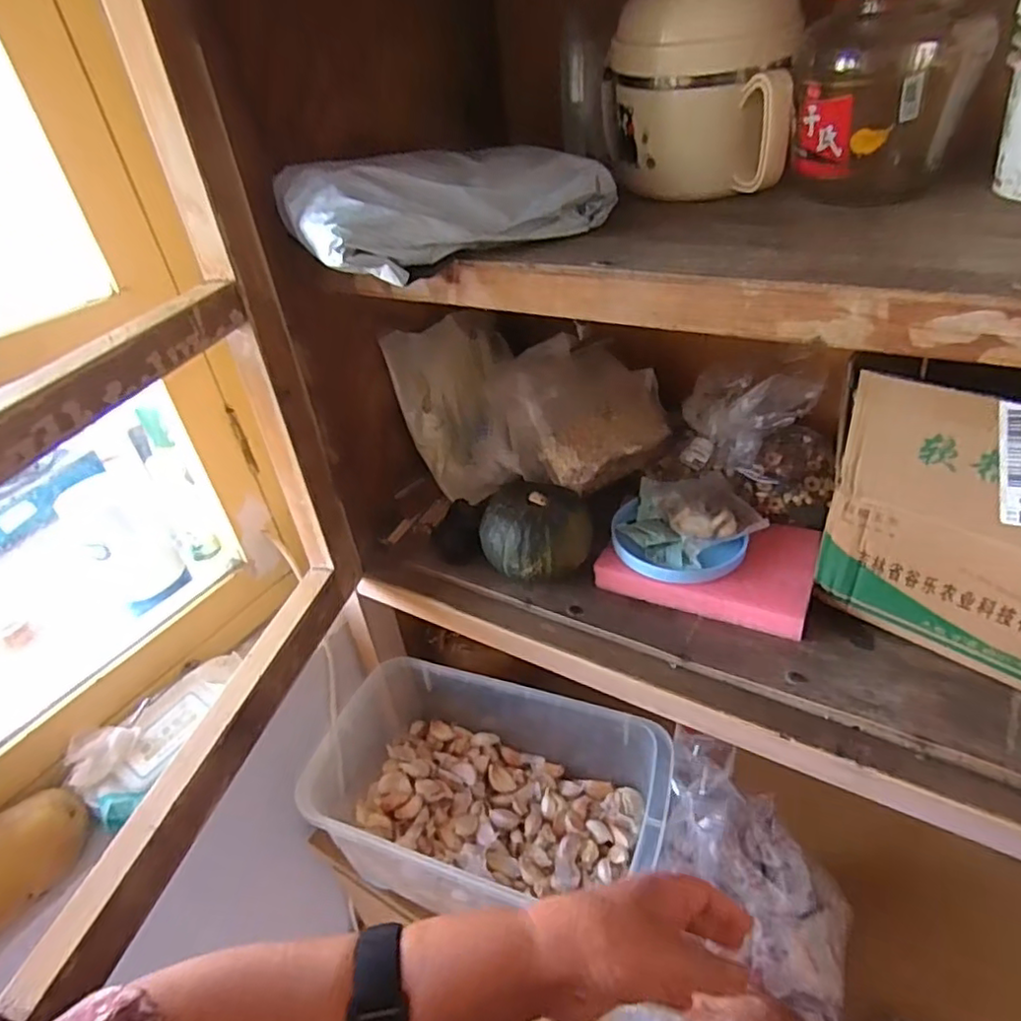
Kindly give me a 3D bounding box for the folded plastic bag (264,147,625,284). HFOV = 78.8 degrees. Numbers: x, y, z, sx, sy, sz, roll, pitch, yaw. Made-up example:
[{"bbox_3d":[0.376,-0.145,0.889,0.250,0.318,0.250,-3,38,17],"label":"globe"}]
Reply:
[{"bbox_3d":[-0.039,-0.225,0.448,0.228,0.056,0.132,-19,37,-18],"label":"folded plastic bag"}]

